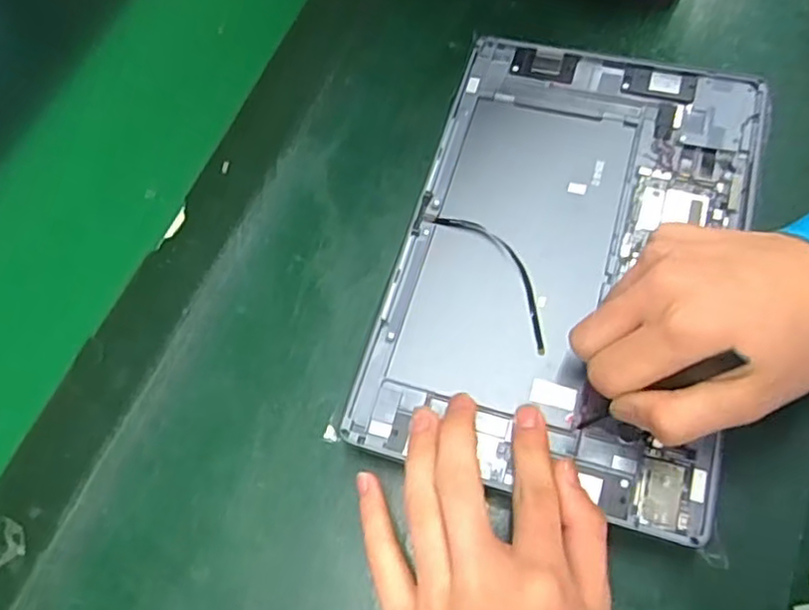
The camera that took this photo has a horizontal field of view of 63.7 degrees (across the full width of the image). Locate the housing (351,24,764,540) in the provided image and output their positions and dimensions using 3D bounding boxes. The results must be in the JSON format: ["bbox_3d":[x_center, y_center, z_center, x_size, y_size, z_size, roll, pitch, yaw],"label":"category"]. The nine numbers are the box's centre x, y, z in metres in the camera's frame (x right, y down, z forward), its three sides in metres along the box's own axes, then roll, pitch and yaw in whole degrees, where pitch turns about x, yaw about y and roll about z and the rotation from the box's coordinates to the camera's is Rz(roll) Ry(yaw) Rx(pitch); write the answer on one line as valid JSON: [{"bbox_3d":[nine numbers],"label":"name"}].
[{"bbox_3d":[0.085,-0.030,0.334,0.162,0.018,0.249,16,69,8],"label":"housing"}]

